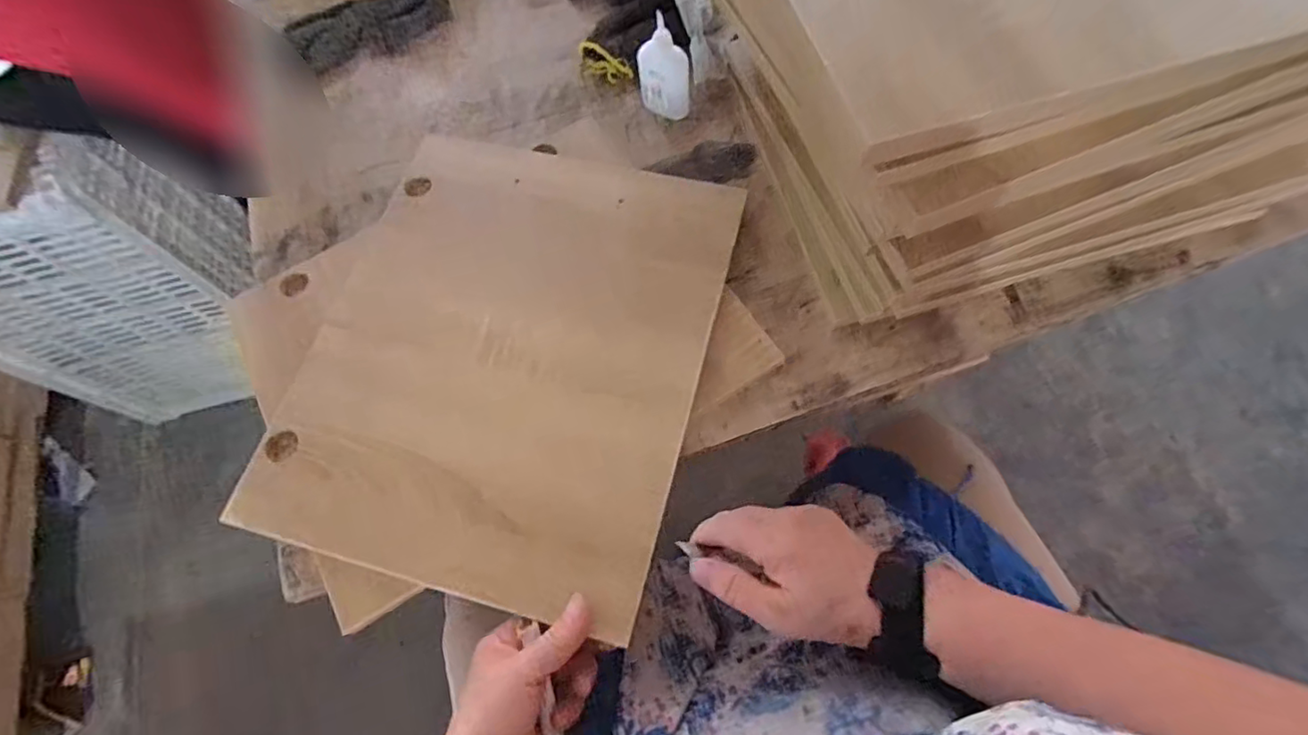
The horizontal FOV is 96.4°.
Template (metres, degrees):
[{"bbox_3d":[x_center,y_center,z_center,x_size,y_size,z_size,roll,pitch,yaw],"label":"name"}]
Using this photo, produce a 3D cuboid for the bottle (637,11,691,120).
[{"bbox_3d":[0.009,-0.266,0.523,0.046,0.088,0.020,2,66,3],"label":"bottle"}]

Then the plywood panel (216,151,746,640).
[{"bbox_3d":[-0.115,-0.020,0.467,0.305,0.012,0.368,13,69,9],"label":"plywood panel"}]

